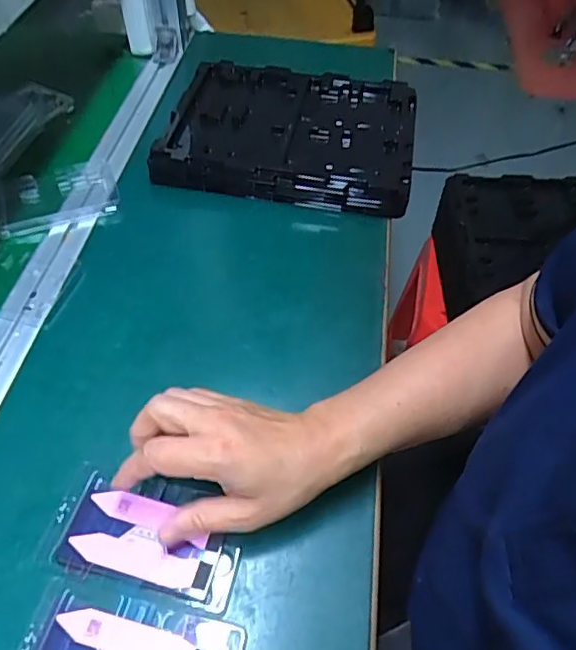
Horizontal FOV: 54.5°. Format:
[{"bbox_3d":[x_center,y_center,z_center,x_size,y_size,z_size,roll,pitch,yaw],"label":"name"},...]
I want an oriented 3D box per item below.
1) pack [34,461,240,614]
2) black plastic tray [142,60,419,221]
[{"bbox_3d":[-0.095,0.138,0.372,0.126,0.014,0.071,12,52,6],"label":"pack"},{"bbox_3d":[0.003,-0.225,0.655,0.281,0.043,0.216,10,52,4],"label":"black plastic tray"}]

